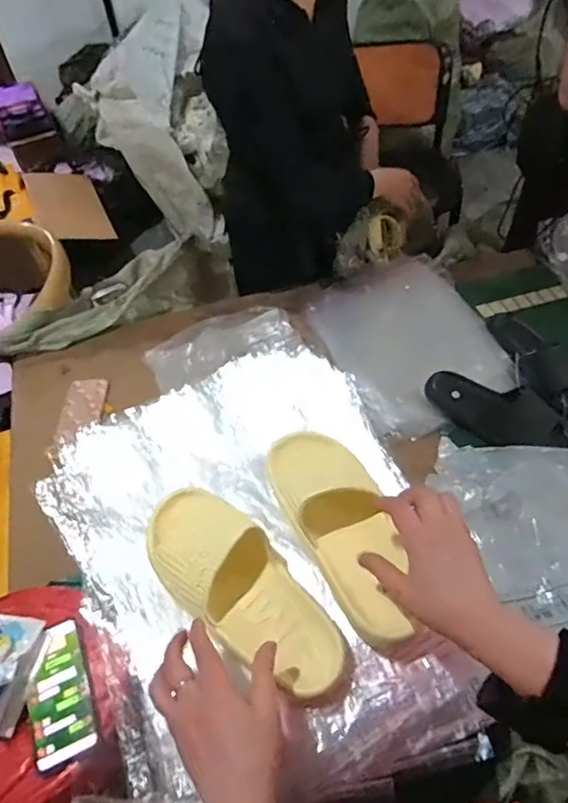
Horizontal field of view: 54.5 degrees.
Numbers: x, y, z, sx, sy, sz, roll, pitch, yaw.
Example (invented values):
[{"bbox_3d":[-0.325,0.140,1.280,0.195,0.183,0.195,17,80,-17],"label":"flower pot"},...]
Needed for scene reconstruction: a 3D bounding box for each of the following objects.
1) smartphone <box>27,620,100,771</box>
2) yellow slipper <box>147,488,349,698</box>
[{"bbox_3d":[-0.277,0.356,0.679,0.075,0.014,0.154,-22,53,-12],"label":"smartphone"},{"bbox_3d":[-0.048,0.183,0.563,0.261,0.061,0.100,37,64,23],"label":"yellow slipper"}]

